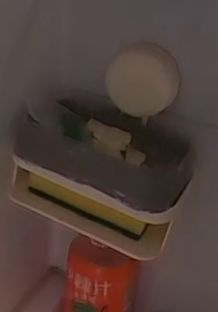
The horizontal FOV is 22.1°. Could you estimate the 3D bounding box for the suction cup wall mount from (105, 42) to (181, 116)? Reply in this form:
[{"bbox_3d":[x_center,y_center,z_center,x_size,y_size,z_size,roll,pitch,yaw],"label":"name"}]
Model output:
[{"bbox_3d":[0.026,-0.058,0.419,0.053,0.053,0.010,6,29,0],"label":"suction cup wall mount"}]

